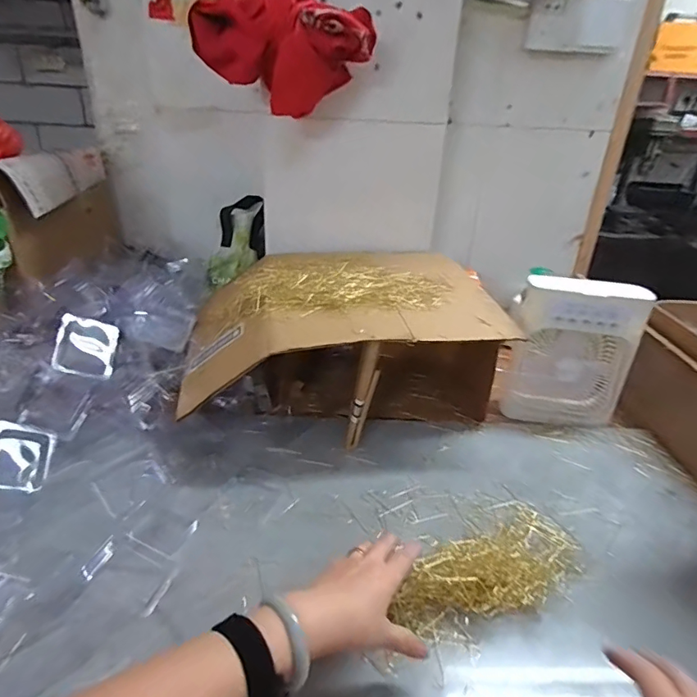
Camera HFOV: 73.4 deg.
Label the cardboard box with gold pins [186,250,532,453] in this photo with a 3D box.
[{"bbox_3d":[-0.013,-0.007,0.805,0.496,0.224,0.324,-1,27,-7],"label":"cardboard box with gold pins"}]

